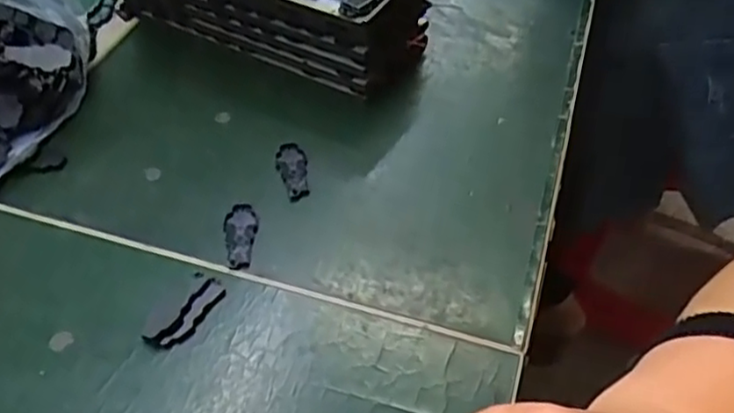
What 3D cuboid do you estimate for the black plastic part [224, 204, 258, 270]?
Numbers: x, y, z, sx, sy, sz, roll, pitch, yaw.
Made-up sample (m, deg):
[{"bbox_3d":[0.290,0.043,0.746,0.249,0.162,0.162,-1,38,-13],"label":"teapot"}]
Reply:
[{"bbox_3d":[-0.064,0.014,0.341,0.016,0.004,0.040,-4,47,-4],"label":"black plastic part"}]

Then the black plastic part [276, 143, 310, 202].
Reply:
[{"bbox_3d":[-0.041,-0.020,0.373,0.016,0.004,0.041,-7,47,-6],"label":"black plastic part"}]

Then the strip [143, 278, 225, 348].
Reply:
[{"bbox_3d":[-0.080,0.048,0.307,0.012,0.007,0.039,27,53,23],"label":"strip"}]

